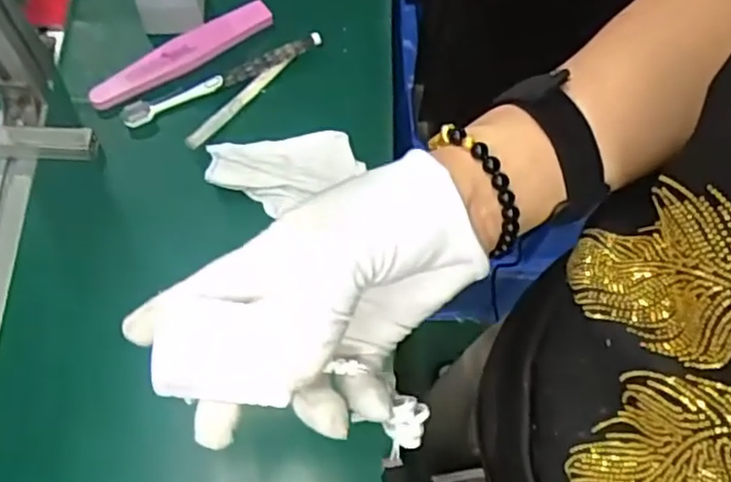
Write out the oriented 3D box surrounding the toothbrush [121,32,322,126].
[{"bbox_3d":[-0.122,-0.142,0.590,0.183,0.008,0.018,-24,70,-13],"label":"toothbrush"}]

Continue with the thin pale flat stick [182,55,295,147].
[{"bbox_3d":[-0.109,-0.121,0.588,0.012,0.009,0.119,38,70,13],"label":"thin pale flat stick"}]

